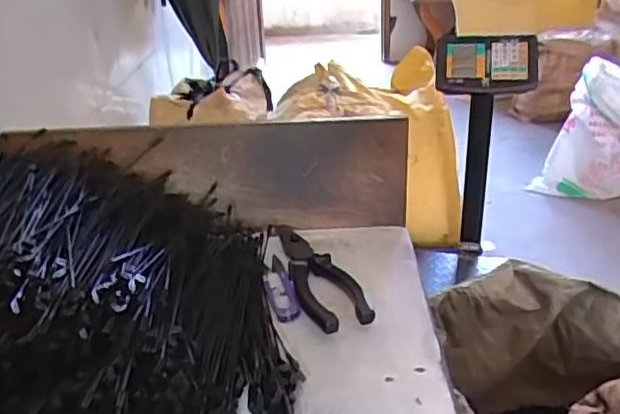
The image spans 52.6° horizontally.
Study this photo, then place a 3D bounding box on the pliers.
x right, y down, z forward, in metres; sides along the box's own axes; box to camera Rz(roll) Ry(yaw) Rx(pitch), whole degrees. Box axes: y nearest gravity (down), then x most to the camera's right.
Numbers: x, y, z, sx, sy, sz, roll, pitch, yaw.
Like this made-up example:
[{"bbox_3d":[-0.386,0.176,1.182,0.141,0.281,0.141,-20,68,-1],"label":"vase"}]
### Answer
[{"bbox_3d":[0.004,0.049,0.549,0.052,0.018,0.185,-6,28,-15],"label":"pliers"}]

